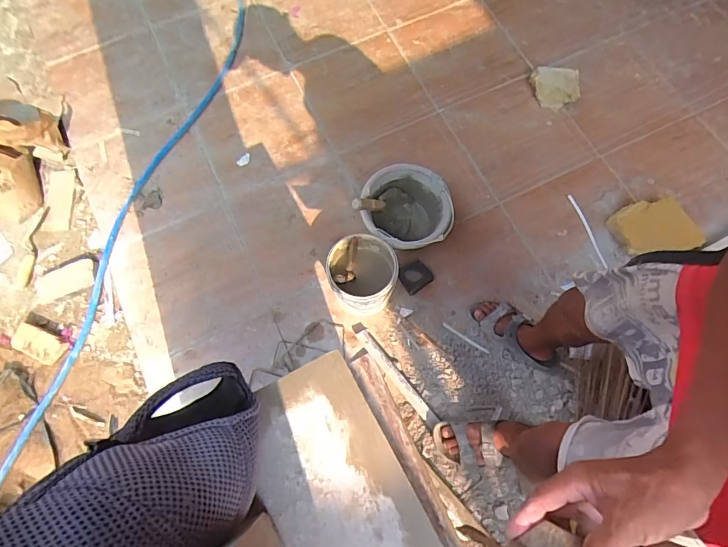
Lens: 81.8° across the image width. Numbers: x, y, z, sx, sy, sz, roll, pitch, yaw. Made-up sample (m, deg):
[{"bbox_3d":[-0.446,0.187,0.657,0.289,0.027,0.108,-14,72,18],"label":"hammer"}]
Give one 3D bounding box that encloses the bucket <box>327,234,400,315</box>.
[{"bbox_3d":[-0.003,0.016,1.154,0.177,0.178,0.180,0,71,-1],"label":"bucket"}]

